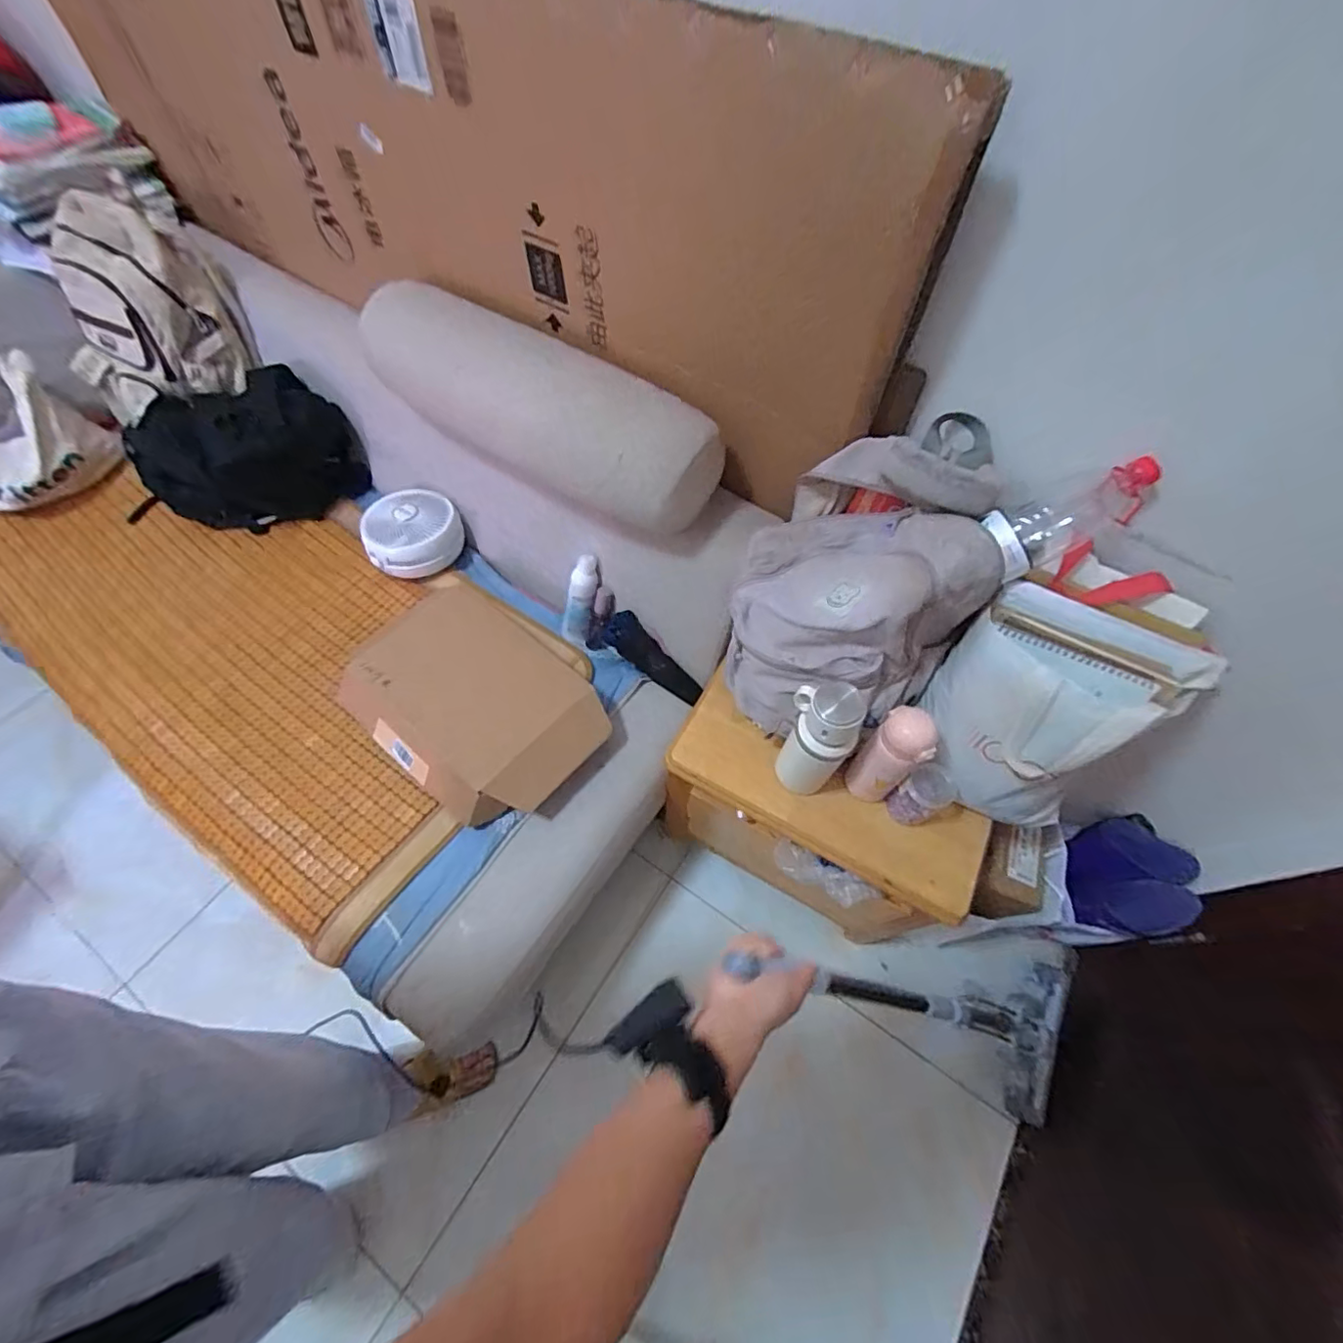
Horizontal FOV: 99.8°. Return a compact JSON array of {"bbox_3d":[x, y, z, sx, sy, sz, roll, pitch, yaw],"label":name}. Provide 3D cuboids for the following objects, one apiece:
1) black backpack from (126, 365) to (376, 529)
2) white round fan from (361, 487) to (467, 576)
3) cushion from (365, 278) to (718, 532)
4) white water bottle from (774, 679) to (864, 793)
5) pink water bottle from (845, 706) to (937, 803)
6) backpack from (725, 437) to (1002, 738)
[{"bbox_3d":[-0.929,-0.510,1.254,0.420,0.202,0.339,-20,62,-12],"label":"black backpack"},{"bbox_3d":[-0.532,-0.286,1.167,0.186,0.082,0.187,1,60,-1],"label":"white round fan"},{"bbox_3d":[-0.238,-0.466,0.930,0.713,0.174,0.182,39,66,19],"label":"cushion"},{"bbox_3d":[0.198,0.096,0.788,0.065,0.232,0.095,-37,67,-20],"label":"white water bottle"},{"bbox_3d":[0.301,0.123,0.790,0.069,0.189,0.069,1,60,-1],"label":"pink water bottle"},{"bbox_3d":[0.251,-0.094,0.805,0.314,0.329,0.284,16,61,8],"label":"backpack"}]

